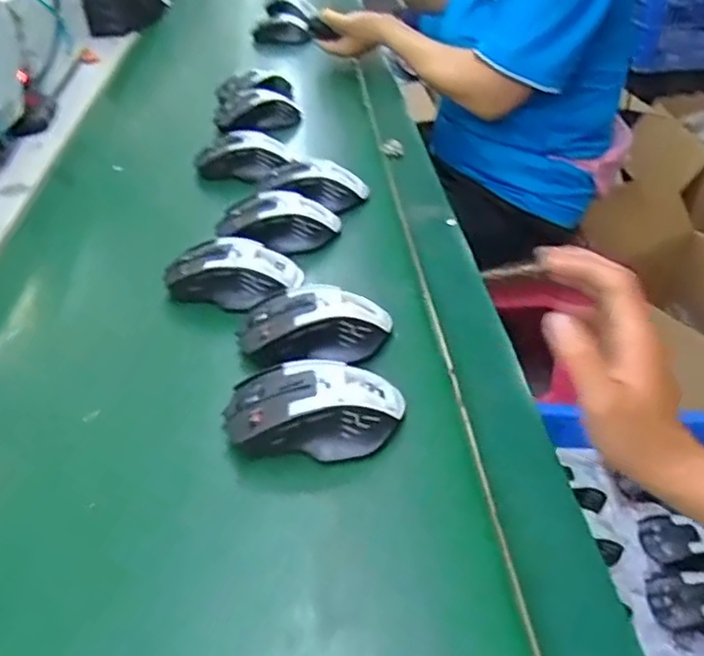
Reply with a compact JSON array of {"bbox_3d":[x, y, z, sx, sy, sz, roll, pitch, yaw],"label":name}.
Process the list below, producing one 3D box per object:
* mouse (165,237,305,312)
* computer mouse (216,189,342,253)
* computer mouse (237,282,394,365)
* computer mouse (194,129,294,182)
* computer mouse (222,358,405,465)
[{"bbox_3d":[-0.103,-0.051,0.568,0.106,0.035,0.064,10,41,15],"label":"mouse"},{"bbox_3d":[-0.071,-0.104,0.632,0.115,0.034,0.058,-7,39,-6],"label":"computer mouse"},{"bbox_3d":[-0.027,-0.002,0.502,0.111,0.037,0.062,-2,39,1],"label":"computer mouse"},{"bbox_3d":[-0.126,-0.196,0.755,0.109,0.038,0.065,-11,39,-9],"label":"computer mouse"},{"bbox_3d":[-0.025,0.054,0.430,0.117,0.038,0.064,-2,39,1],"label":"computer mouse"}]

